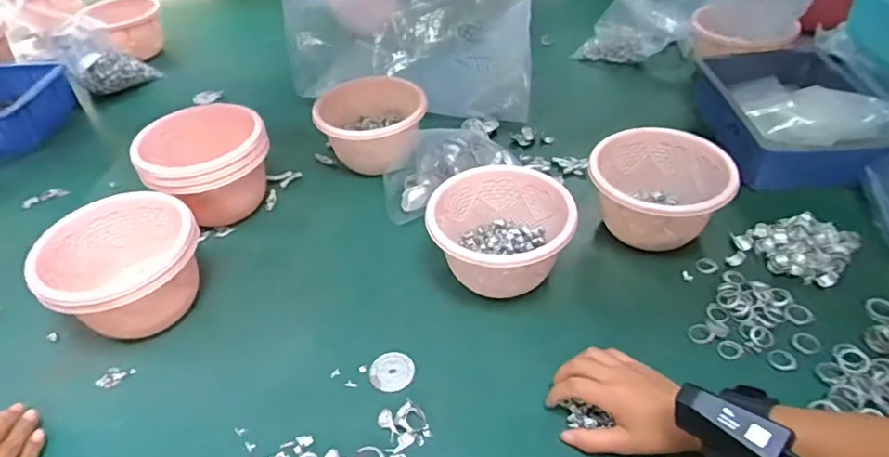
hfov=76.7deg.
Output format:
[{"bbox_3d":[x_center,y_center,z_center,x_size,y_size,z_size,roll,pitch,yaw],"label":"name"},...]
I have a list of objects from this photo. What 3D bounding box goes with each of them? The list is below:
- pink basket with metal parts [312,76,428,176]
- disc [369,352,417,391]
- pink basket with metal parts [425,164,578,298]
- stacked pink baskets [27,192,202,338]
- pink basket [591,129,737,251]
[{"bbox_3d":[-0.096,-0.134,0.767,0.149,0.068,0.168,-8,43,-3],"label":"pink basket with metal parts"},{"bbox_3d":[-0.051,0.136,0.538,0.043,0.004,0.040,-3,43,3],"label":"disc"},{"bbox_3d":[0.064,0.008,0.613,0.154,0.084,0.141,-8,43,-3],"label":"pink basket with metal parts"},{"bbox_3d":[-0.327,0.046,0.593,0.150,0.102,0.136,-26,47,-21],"label":"stacked pink baskets"},{"bbox_3d":[0.246,-0.039,0.661,0.146,0.099,0.144,-3,43,3],"label":"pink basket"}]

